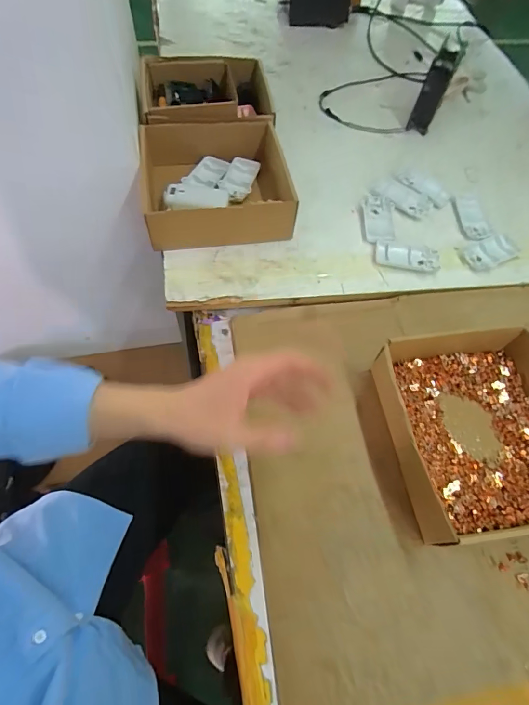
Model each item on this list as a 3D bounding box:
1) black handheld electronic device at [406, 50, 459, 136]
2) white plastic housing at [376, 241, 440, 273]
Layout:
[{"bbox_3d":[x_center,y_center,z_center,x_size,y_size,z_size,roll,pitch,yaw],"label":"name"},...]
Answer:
[{"bbox_3d":[0.304,-0.470,0.697,0.046,0.118,0.042,25,64,10],"label":"black handheld electronic device"},{"bbox_3d":[0.215,-0.145,0.579,0.092,0.010,0.043,13,63,4],"label":"white plastic housing"}]

